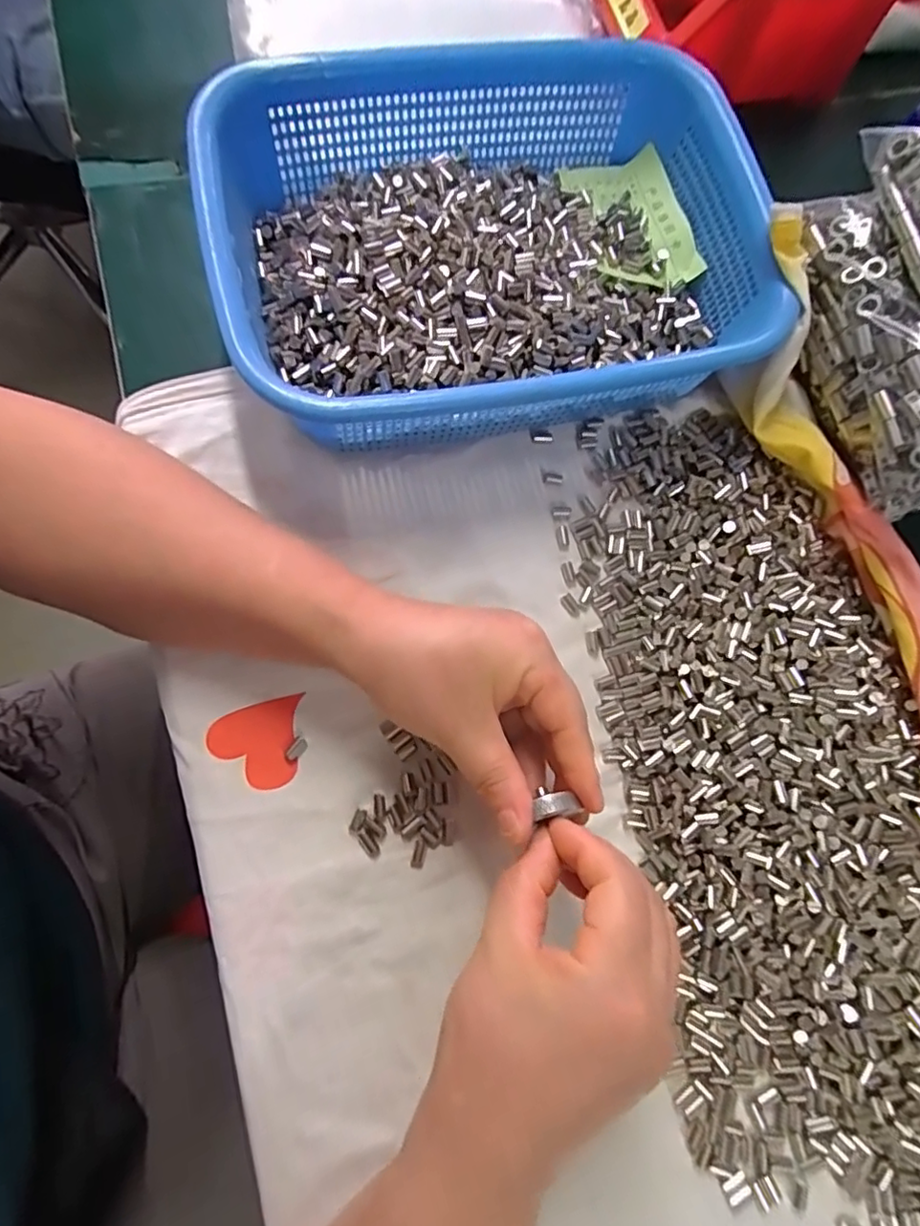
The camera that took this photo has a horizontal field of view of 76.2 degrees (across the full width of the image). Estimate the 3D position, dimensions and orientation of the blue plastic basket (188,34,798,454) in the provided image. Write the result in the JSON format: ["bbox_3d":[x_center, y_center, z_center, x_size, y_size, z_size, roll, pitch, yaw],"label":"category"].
[{"bbox_3d":[0.018,-0.194,0.314,0.278,0.065,0.207,-12,77,-8],"label":"blue plastic basket"}]

